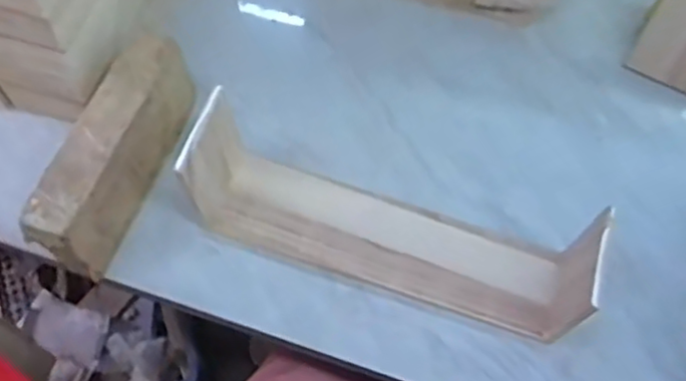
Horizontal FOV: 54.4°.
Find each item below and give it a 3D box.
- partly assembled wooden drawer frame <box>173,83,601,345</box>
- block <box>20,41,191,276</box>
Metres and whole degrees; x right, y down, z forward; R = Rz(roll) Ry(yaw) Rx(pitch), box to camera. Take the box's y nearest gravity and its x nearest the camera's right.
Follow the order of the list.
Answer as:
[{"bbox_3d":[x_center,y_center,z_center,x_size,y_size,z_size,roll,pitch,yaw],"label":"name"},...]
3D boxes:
[{"bbox_3d":[0.057,0.028,0.584,0.374,0.112,0.105,15,65,4],"label":"partly assembled wooden drawer frame"},{"bbox_3d":[-0.202,-0.033,0.600,0.051,0.096,0.214,20,66,6],"label":"block"}]

